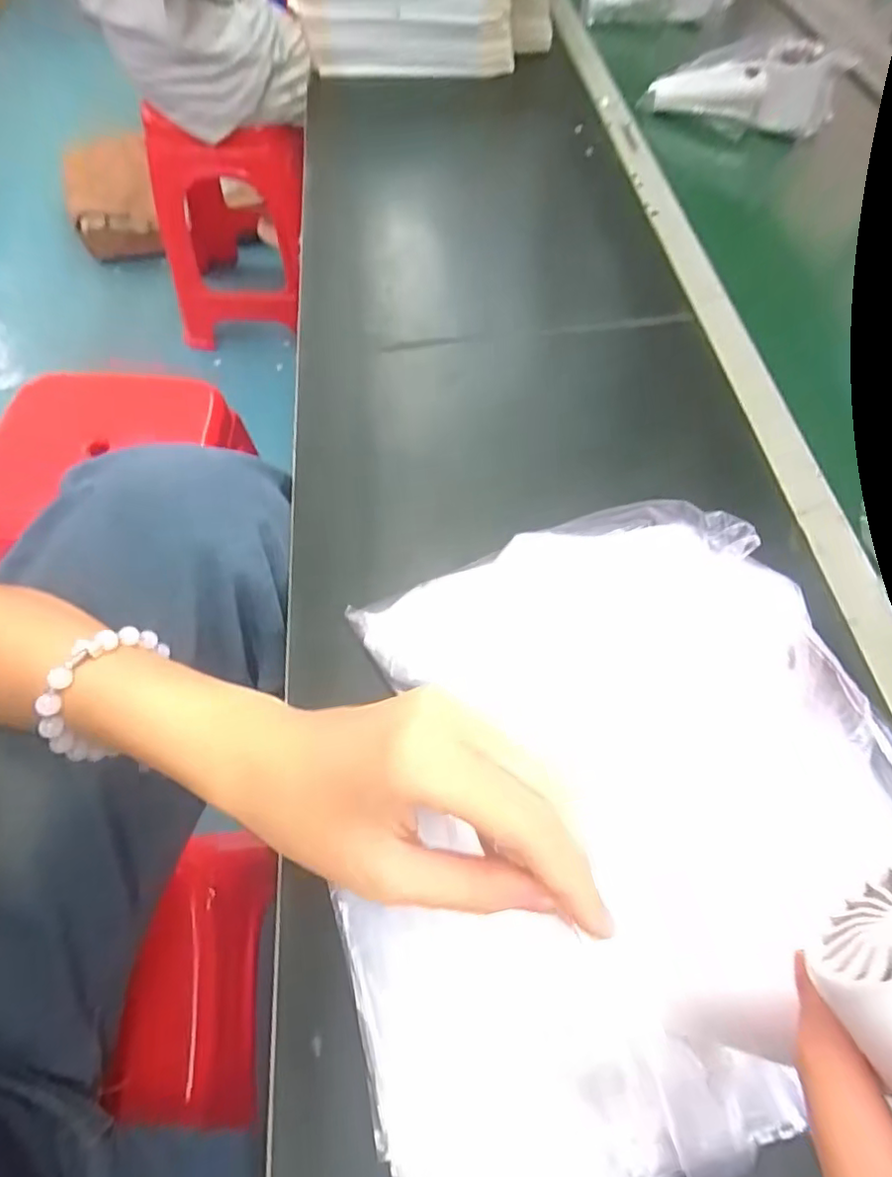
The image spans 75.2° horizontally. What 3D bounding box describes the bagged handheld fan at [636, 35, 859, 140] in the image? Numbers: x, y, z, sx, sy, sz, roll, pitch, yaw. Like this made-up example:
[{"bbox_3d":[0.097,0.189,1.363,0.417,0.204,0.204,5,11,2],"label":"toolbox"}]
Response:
[{"bbox_3d":[0.310,-0.525,0.606,0.188,0.079,0.057,14,59,5],"label":"bagged handheld fan"}]

